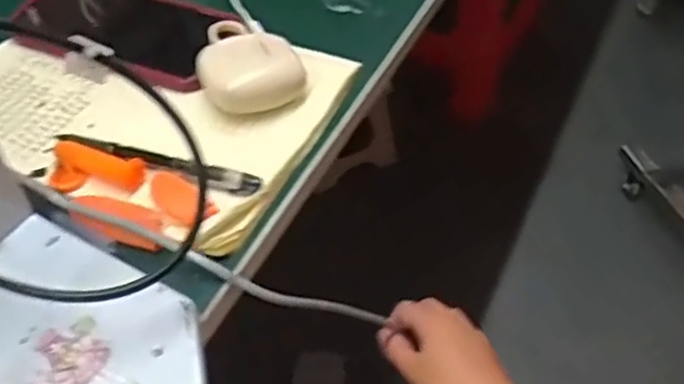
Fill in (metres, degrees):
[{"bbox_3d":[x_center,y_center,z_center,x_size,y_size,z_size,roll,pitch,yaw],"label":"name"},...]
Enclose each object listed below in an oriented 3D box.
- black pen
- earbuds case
[{"bbox_3d":[-0.116,-0.020,0.421,0.140,0.009,0.015,15,52,11],"label":"black pen"},{"bbox_3d":[-0.068,-0.090,0.467,0.063,0.026,0.085,-23,55,-19],"label":"earbuds case"}]

